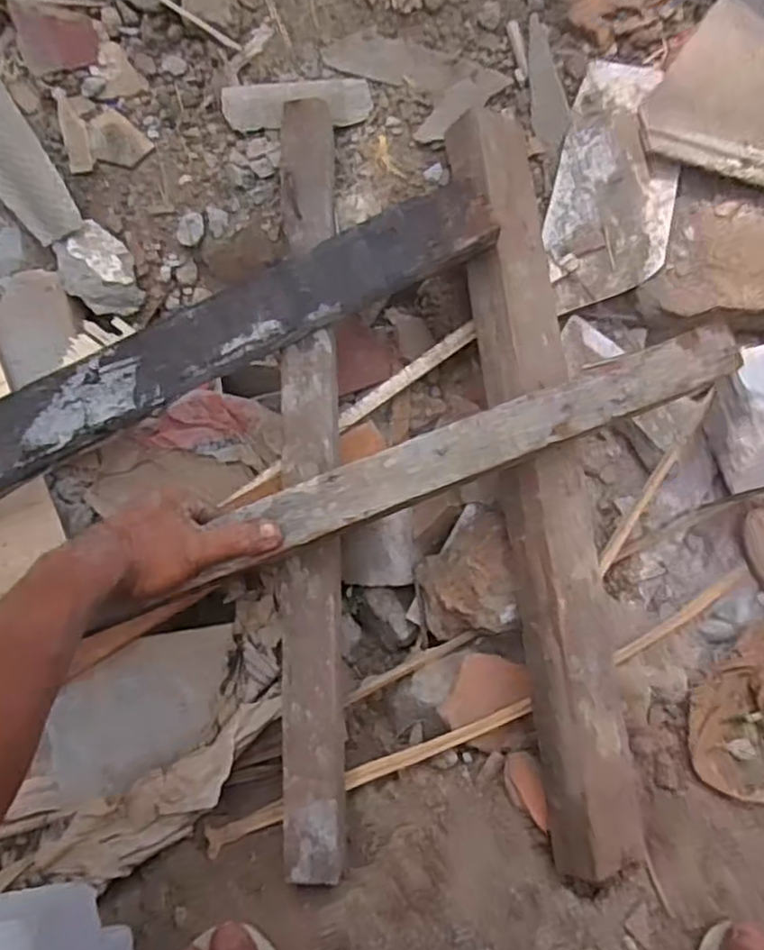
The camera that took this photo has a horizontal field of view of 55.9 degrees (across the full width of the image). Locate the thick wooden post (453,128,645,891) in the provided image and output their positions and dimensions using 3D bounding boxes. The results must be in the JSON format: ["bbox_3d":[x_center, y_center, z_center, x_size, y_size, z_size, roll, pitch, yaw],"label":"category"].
[{"bbox_3d":[0.127,-0.009,0.564,0.067,0.072,0.591,-7,76,0],"label":"thick wooden post"}]

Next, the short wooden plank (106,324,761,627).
[{"bbox_3d":[0.053,-0.014,0.492,0.404,0.016,0.041,-22,76,-3],"label":"short wooden plank"}]

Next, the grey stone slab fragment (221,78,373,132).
[{"bbox_3d":[-0.074,-0.325,0.629,0.127,0.008,0.039,-3,97,-2],"label":"grey stone slab fragment"}]

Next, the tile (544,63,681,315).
[{"bbox_3d":[0.207,-0.250,0.634,0.104,0.010,0.205,11,97,7],"label":"tile"}]

